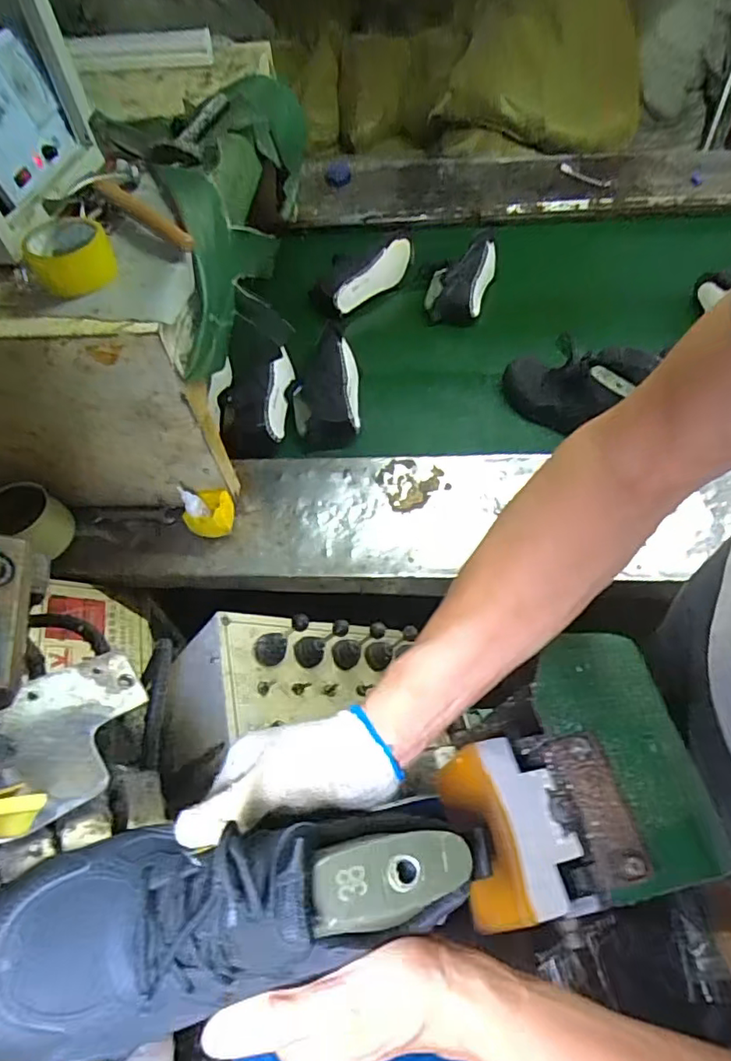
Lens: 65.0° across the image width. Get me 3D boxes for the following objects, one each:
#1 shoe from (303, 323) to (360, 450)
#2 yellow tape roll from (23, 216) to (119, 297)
[{"bbox_3d":[-0.065,-0.286,1.102,0.107,0.082,0.279,-3,56,3],"label":"shoe"},{"bbox_3d":[-0.373,-0.348,0.725,0.099,0.054,0.099,-2,56,3],"label":"yellow tape roll"}]

